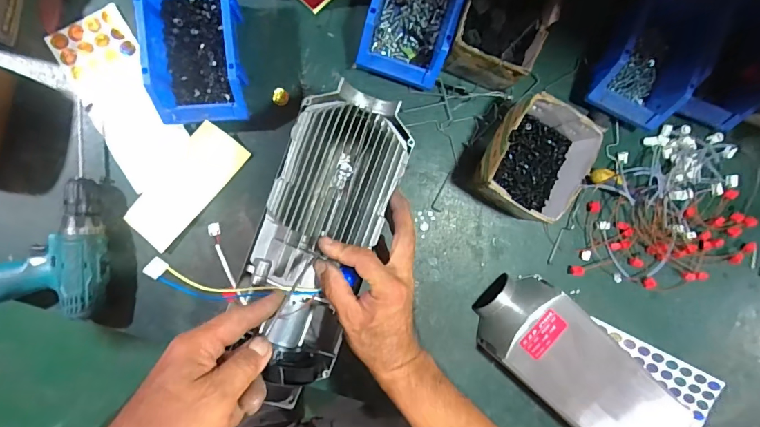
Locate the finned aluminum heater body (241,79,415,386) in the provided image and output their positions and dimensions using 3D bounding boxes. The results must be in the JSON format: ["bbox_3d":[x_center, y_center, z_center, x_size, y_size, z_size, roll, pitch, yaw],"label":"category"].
[{"bbox_3d":[-0.064,0.020,0.461,0.122,0.099,0.333,16,94,-6],"label":"finned aluminum heater body"}]

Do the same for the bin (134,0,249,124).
[{"bbox_3d":[-0.243,-0.222,0.539,0.115,0.076,0.196,-4,92,-5],"label":"bin"}]

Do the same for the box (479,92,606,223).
[{"bbox_3d":[0.216,-0.074,0.577,0.124,0.094,0.149,29,89,-6],"label":"box"}]

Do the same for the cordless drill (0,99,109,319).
[{"bbox_3d":[-0.460,-0.005,0.539,0.192,0.050,0.275,3,91,-6],"label":"cordless drill"}]

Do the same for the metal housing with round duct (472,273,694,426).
[{"bbox_3d":[0.300,0.248,0.599,0.376,0.082,0.144,45,87,-5],"label":"metal housing with round duct"}]

